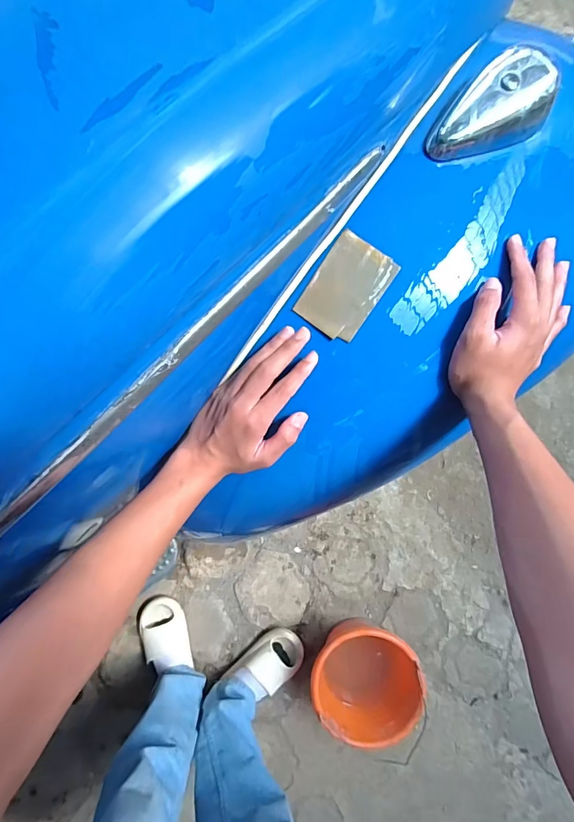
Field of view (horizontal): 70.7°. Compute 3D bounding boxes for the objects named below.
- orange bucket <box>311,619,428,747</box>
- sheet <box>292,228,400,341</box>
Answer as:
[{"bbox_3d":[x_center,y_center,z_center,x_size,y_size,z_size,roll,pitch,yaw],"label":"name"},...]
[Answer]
[{"bbox_3d":[0.181,0.609,0.950,0.232,0.170,0.228,0,89,0],"label":"orange bucket"},{"bbox_3d":[0.056,-0.116,0.384,0.062,0.004,0.091,34,96,-2],"label":"sheet"}]

